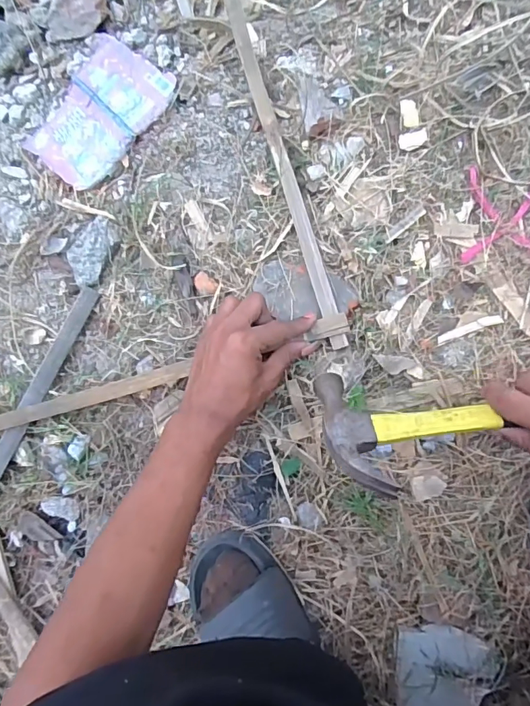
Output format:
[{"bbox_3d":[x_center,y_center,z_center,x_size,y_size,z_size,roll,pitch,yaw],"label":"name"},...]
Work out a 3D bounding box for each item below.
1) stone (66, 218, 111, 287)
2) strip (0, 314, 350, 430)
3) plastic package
[{"bbox_3d":[-0.192,-0.112,0.504,0.042,0.014,0.074,25,95,8],"label":"stone"},{"bbox_3d":[-0.158,0.038,0.475,0.497,0.020,0.018,-16,89,9],"label":"strip"},{"bbox_3d":[-0.182,-0.260,0.502,0.109,0.011,0.154,38,96,6],"label":"plastic package"}]

